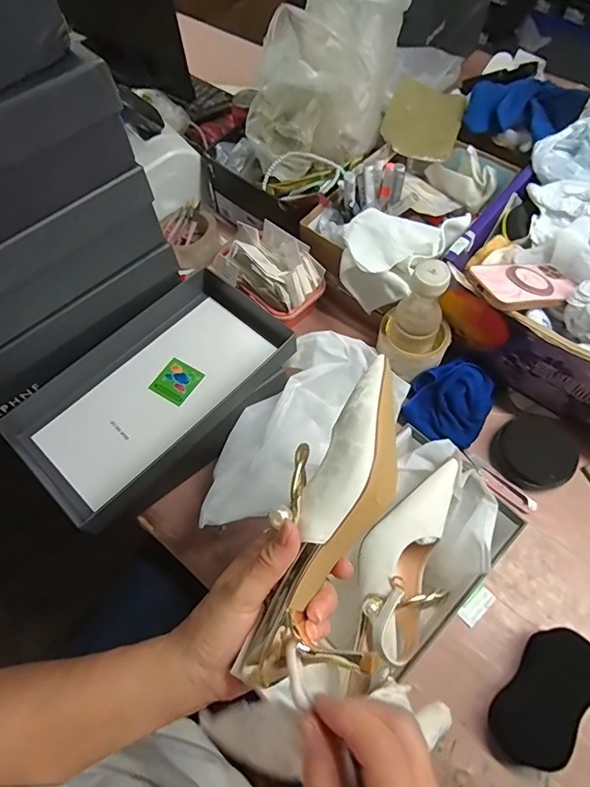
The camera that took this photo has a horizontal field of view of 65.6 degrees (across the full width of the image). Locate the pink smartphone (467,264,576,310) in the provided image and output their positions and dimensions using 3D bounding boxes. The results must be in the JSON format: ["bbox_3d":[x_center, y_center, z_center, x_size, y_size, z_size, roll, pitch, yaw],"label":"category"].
[{"bbox_3d":[0.278,-0.132,0.549,0.145,0.015,0.073,-13,61,-24],"label":"pink smartphone"}]

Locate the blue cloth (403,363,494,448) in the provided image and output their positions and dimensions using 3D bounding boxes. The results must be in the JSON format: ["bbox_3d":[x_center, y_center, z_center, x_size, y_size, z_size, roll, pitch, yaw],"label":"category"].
[{"bbox_3d":[0.202,0.010,0.596,0.103,0.050,0.099,24,66,14],"label":"blue cloth"}]

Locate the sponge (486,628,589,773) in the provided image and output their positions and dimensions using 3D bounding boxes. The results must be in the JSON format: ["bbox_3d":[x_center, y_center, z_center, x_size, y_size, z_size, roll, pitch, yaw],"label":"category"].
[{"bbox_3d":[0.248,0.302,0.452,0.061,0.037,0.133,35,69,19],"label":"sponge"}]

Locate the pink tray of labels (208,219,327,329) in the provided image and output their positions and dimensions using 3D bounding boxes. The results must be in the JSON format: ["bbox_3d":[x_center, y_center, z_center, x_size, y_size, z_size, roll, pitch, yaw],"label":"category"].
[{"bbox_3d":[-0.037,-0.180,0.664,0.159,0.063,0.099,39,70,20],"label":"pink tray of labels"}]

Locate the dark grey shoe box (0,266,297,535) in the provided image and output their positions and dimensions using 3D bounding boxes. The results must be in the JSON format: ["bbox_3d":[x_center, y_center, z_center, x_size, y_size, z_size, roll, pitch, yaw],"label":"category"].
[{"bbox_3d":[-0.151,-0.005,0.546,0.171,0.070,0.334,38,70,20],"label":"dark grey shoe box"}]

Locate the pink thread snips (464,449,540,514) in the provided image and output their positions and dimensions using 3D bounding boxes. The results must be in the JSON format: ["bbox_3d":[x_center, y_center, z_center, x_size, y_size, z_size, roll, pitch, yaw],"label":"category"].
[{"bbox_3d":[0.251,0.109,0.568,0.025,0.010,0.100,-38,67,-16],"label":"pink thread snips"}]

